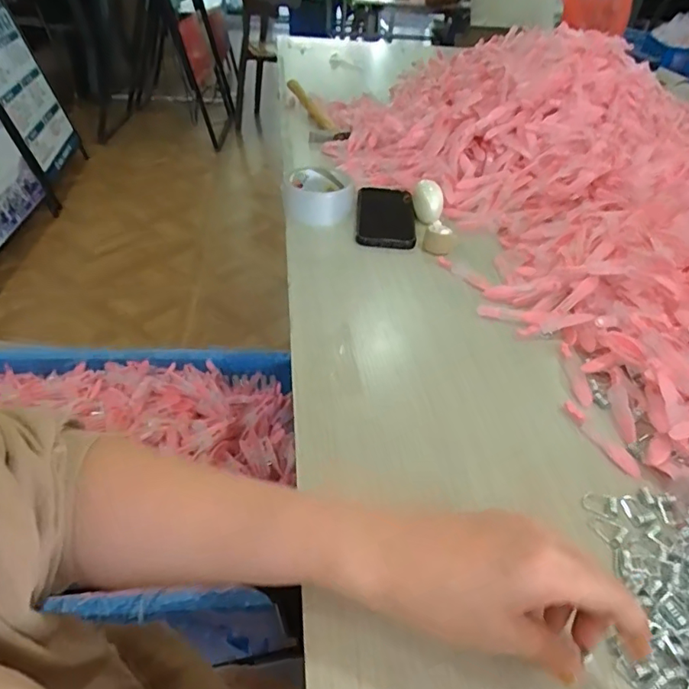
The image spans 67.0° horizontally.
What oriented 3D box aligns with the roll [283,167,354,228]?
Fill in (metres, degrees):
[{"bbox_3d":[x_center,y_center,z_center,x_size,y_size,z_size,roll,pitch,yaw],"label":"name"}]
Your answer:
[{"bbox_3d":[-0.032,-0.199,0.676,0.086,0.046,0.101,3,39,-2],"label":"roll"}]

